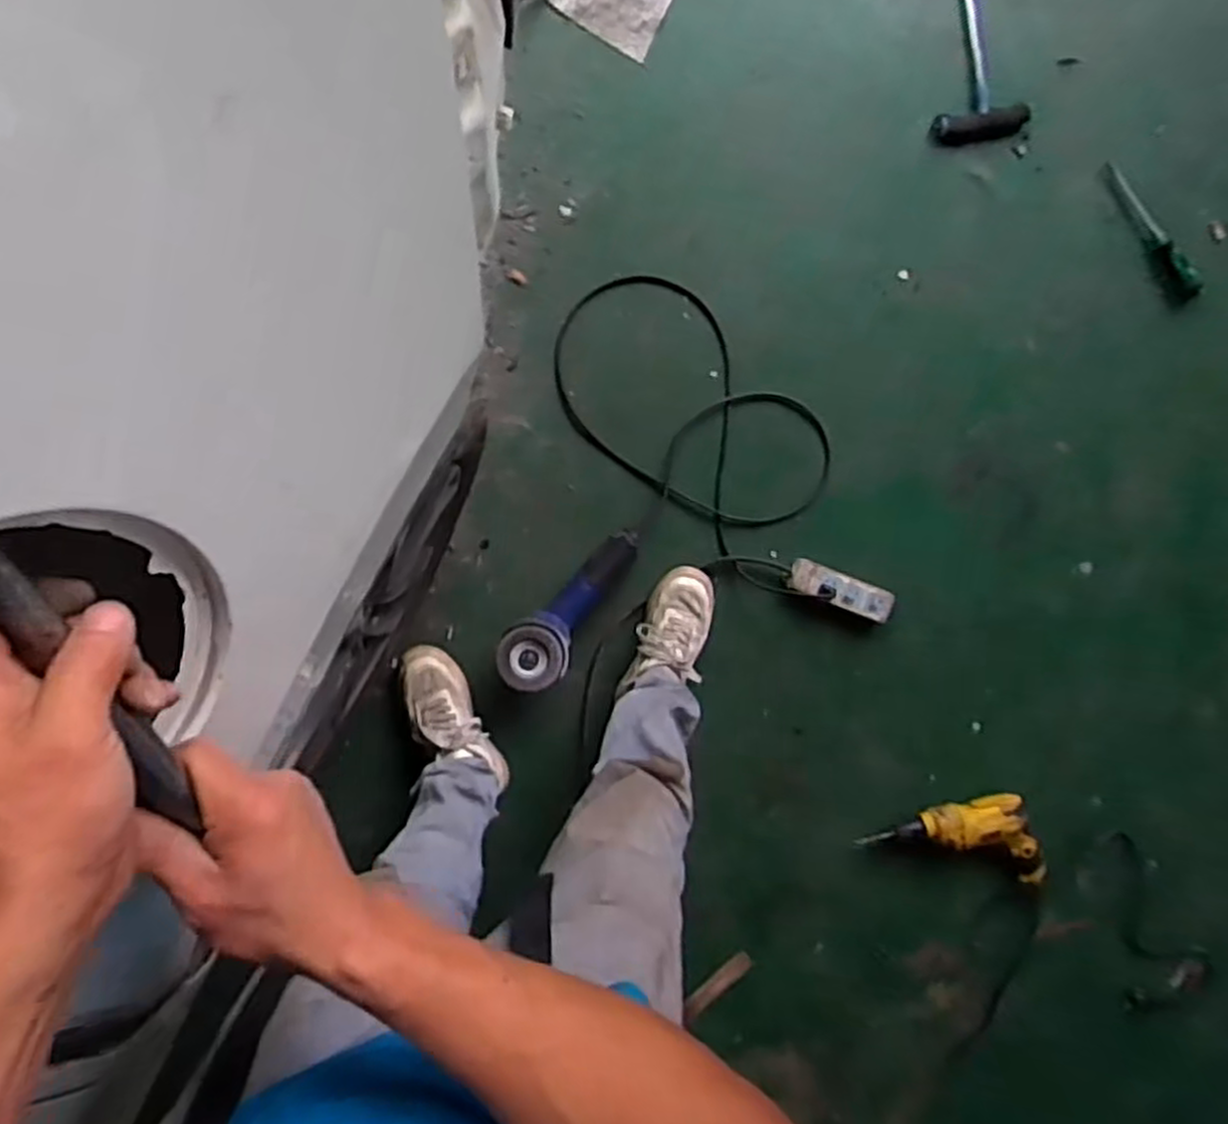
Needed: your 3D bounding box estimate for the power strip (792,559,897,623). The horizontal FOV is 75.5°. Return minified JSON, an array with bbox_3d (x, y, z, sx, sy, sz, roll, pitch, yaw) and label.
[{"bbox_3d":[0.370,0.048,1.275,0.174,0.036,0.051,20,95,-8],"label":"power strip"}]

